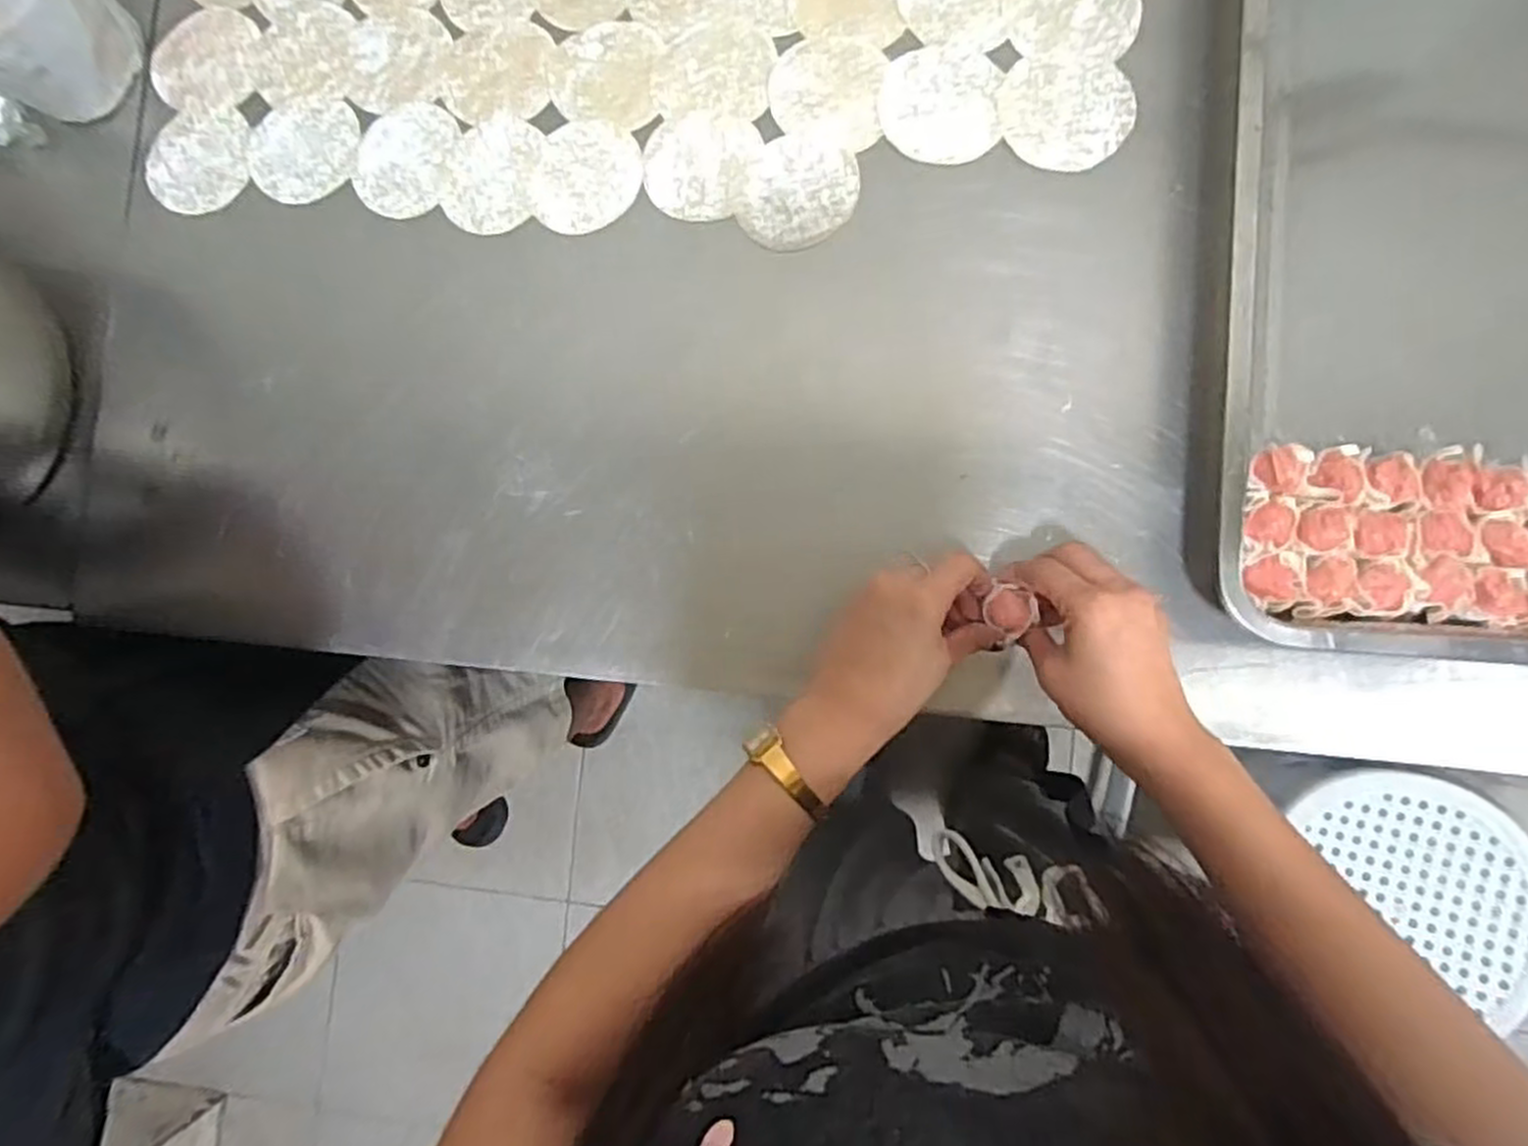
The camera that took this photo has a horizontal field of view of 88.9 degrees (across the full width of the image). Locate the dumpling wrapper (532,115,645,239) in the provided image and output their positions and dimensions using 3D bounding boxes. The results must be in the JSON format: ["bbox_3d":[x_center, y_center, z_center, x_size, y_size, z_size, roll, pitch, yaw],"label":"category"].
[{"bbox_3d":[-0.122,-0.268,0.526,0.072,0.004,0.079,0,87,6],"label":"dumpling wrapper"}]

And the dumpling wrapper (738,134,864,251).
[{"bbox_3d":[0.022,-0.252,0.512,0.081,0.004,0.074,0,87,6],"label":"dumpling wrapper"}]

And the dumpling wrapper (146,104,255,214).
[{"bbox_3d":[-0.403,-0.293,0.553,0.073,0.006,0.079,0,87,6],"label":"dumpling wrapper"}]

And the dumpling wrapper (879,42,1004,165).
[{"bbox_3d":[0.113,-0.301,0.499,0.074,0.004,0.076,0,87,6],"label":"dumpling wrapper"}]

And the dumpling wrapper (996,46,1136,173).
[{"bbox_3d":[0.191,-0.293,0.490,0.078,0.004,0.080,0,87,6],"label":"dumpling wrapper"}]

